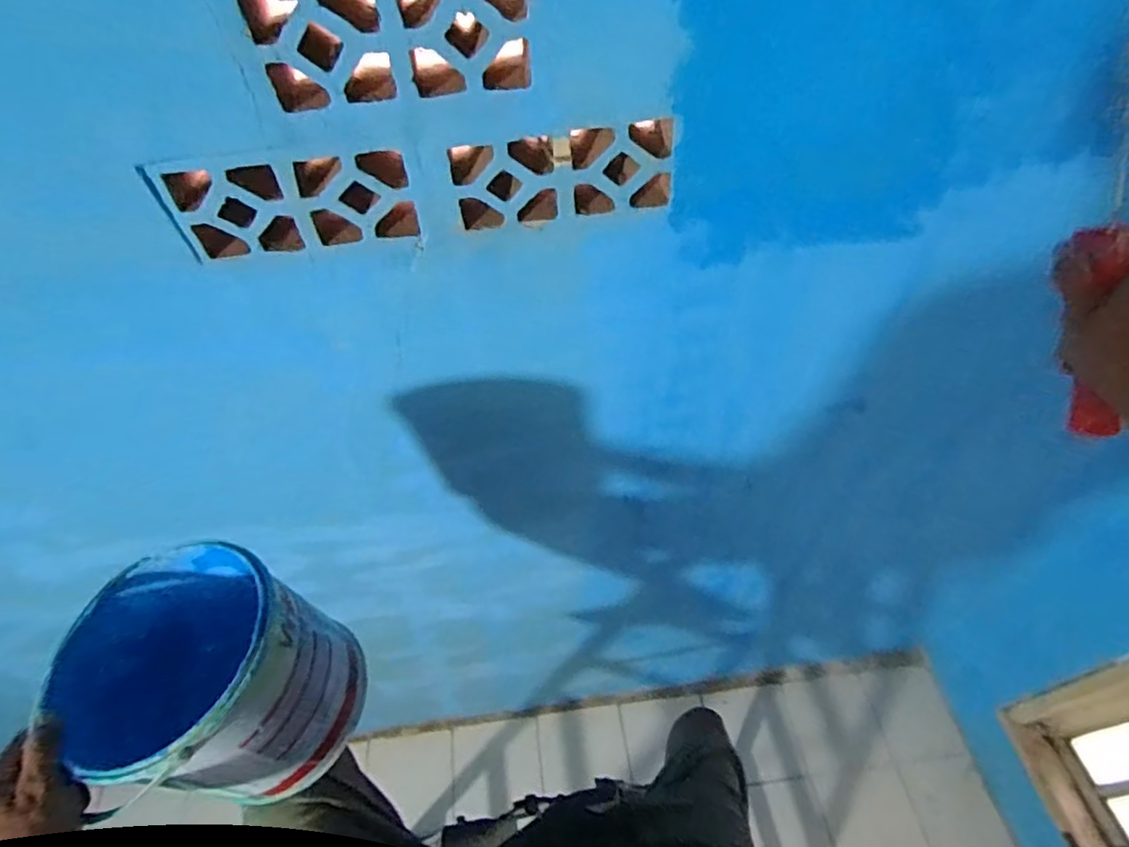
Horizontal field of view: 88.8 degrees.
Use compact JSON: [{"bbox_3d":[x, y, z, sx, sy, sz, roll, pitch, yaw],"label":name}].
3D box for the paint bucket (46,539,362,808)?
[{"bbox_3d":[-0.309,0.227,0.524,0.193,0.184,0.164,21,56,18],"label":"paint bucket"}]

